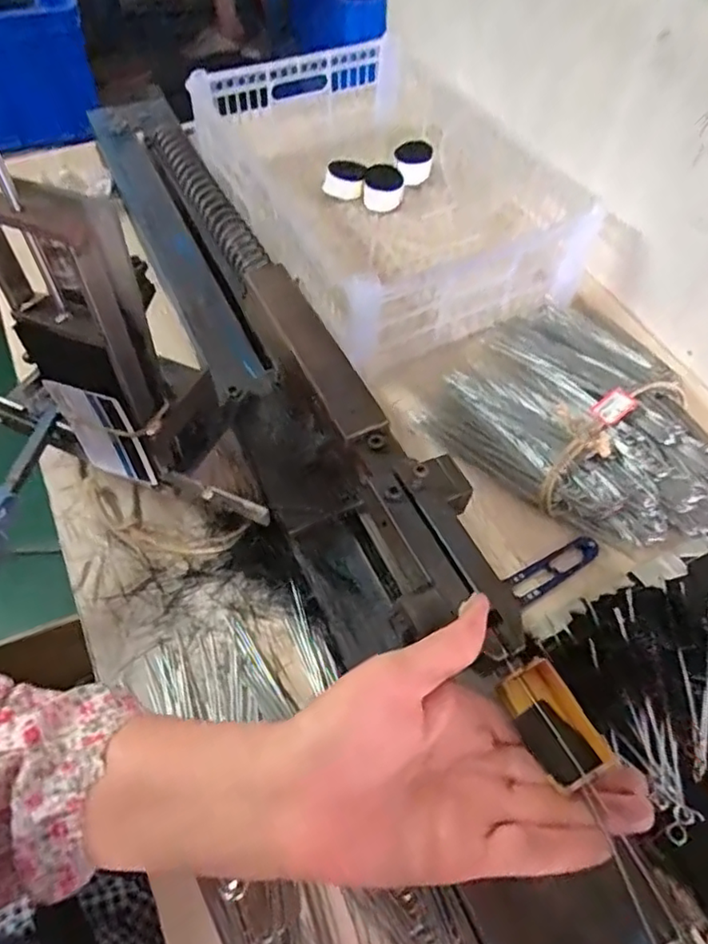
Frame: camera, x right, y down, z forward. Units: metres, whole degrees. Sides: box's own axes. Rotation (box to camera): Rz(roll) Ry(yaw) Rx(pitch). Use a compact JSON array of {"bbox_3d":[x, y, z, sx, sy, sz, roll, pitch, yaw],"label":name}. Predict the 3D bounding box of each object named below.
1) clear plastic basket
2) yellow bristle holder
[{"bbox_3d":[0.030,-0.321,0.674,0.296,0.134,0.411,-28,61,-19],"label":"clear plastic basket"},{"bbox_3d":[0.091,0.113,0.277,0.029,0.007,0.050,-25,60,-18],"label":"yellow bristle holder"}]

